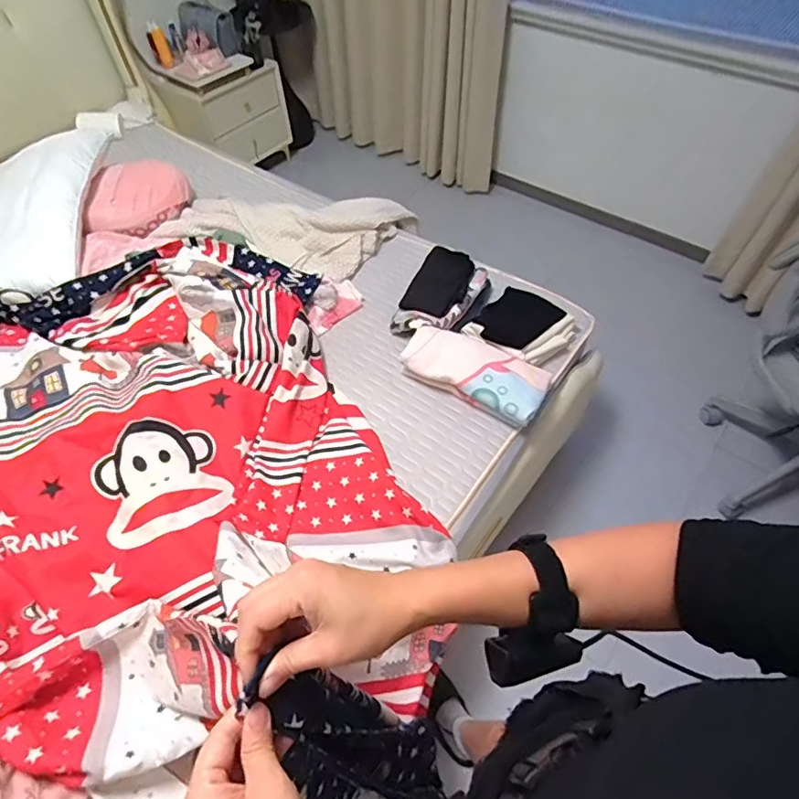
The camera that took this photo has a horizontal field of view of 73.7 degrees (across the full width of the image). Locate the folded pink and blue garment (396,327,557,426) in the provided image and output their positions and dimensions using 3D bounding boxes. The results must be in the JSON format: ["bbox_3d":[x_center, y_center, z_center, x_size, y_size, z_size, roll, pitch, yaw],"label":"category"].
[{"bbox_3d":[0.163,-0.062,1.202,0.330,0.083,0.152,24,58,17],"label":"folded pink and blue garment"}]

